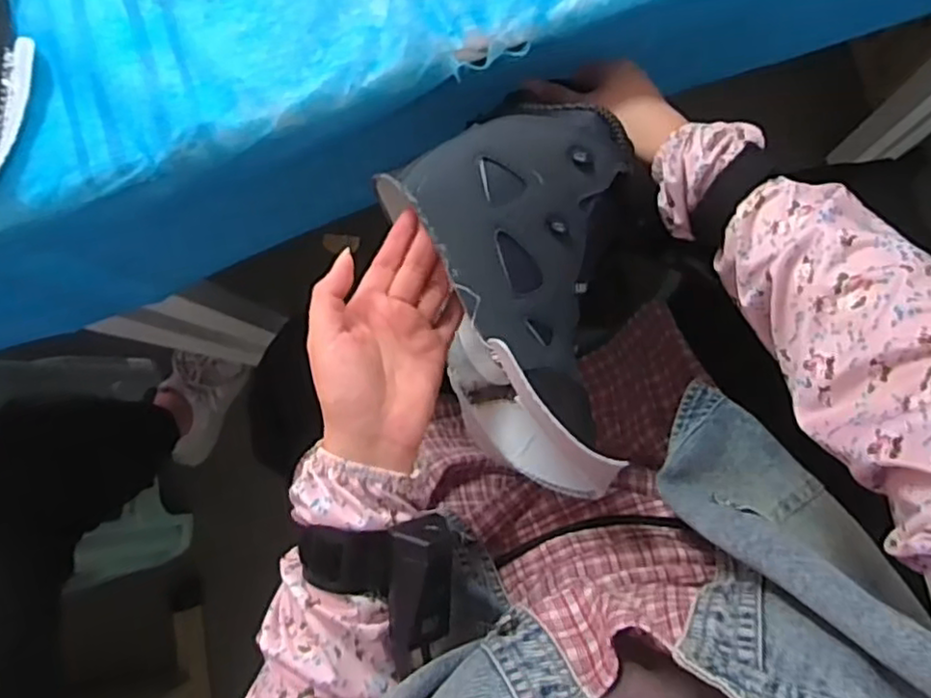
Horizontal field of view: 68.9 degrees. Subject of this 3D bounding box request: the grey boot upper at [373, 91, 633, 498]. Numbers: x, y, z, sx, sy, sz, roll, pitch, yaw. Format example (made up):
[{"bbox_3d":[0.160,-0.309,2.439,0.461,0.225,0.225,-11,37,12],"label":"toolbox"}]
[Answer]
[{"bbox_3d":[0.030,-0.021,0.418,0.122,0.145,0.237,0,105,7],"label":"grey boot upper"}]

